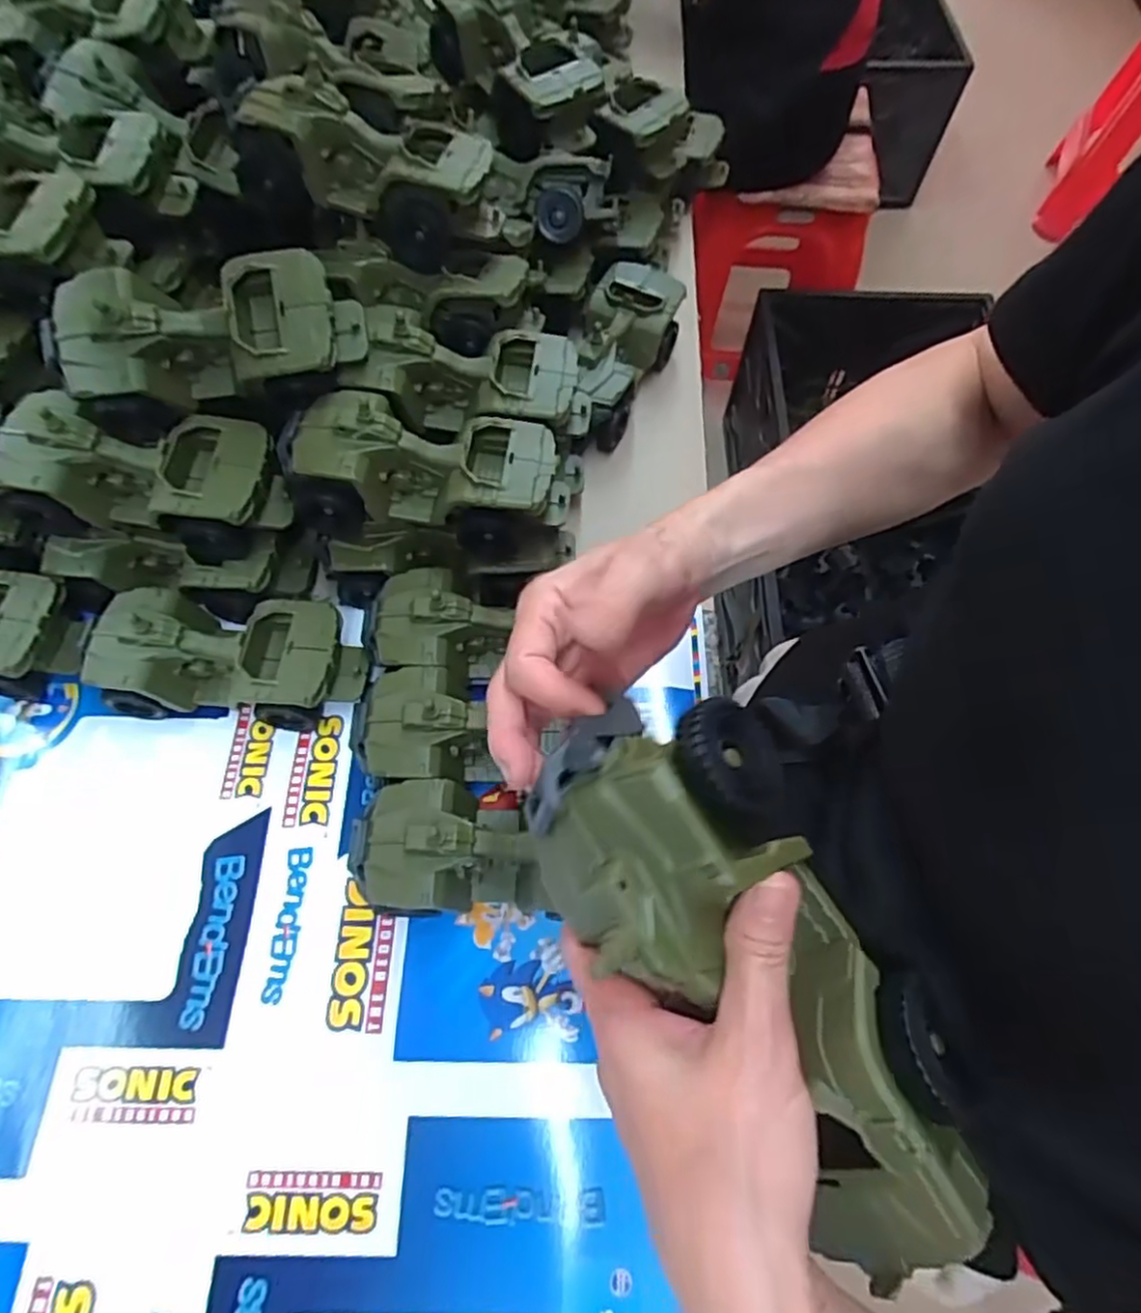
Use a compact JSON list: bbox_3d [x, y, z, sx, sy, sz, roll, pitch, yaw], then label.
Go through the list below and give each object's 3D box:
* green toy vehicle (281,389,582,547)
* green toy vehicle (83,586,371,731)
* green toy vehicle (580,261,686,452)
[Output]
[{"bbox_3d":[-0.093,-0.128,0.495,0.187,0.076,0.088,6,65,1],"label":"green toy vehicle"},{"bbox_3d":[-0.247,0.003,0.519,0.183,0.080,0.082,4,65,0],"label":"green toy vehicle"},{"bbox_3d":[0.047,-0.273,0.648,0.083,0.075,0.187,13,65,5],"label":"green toy vehicle"}]

